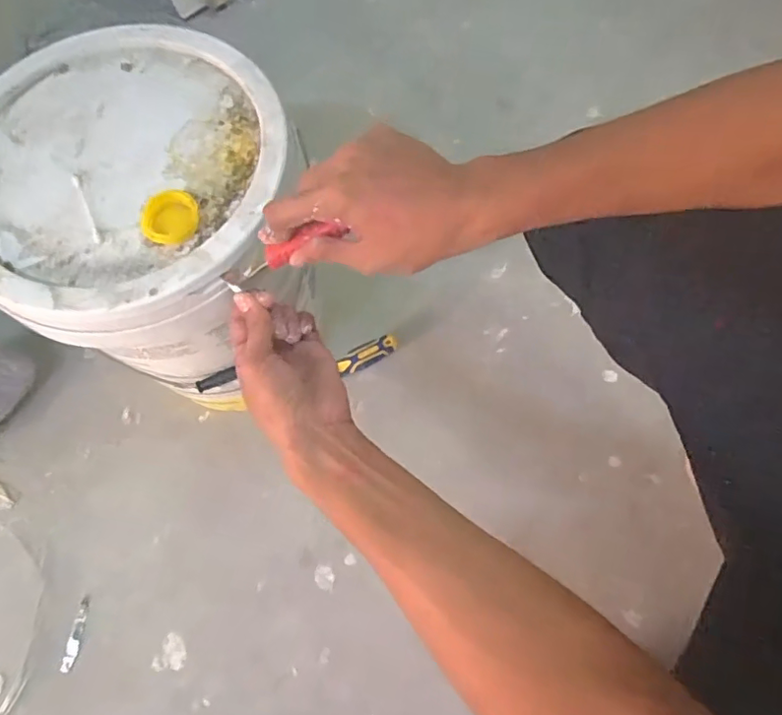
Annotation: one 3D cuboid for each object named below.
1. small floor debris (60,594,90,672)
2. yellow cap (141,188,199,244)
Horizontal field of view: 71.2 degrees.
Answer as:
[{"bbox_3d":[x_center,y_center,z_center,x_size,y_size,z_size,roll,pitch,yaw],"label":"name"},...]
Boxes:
[{"bbox_3d":[-0.387,0.339,0.674,0.016,0.007,0.082,6,71,4],"label":"small floor debris"},{"bbox_3d":[-0.174,-0.112,0.432,0.038,0.012,0.046,8,71,4],"label":"yellow cap"}]

